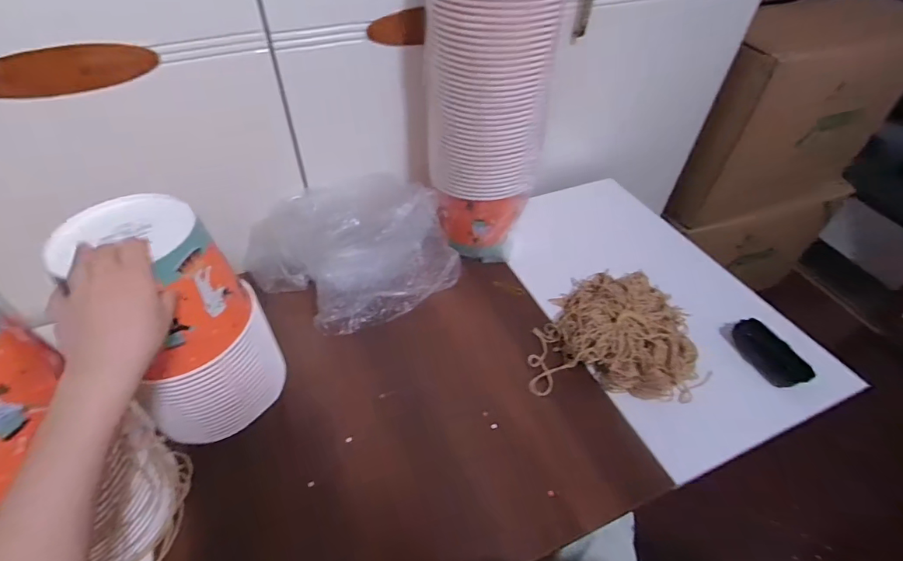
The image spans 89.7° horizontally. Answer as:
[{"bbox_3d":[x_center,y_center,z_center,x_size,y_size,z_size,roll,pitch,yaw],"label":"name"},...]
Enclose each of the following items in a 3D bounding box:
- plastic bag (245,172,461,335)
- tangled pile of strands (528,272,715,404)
[{"bbox_3d":[-0.149,-0.046,0.701,0.299,0.133,0.202,-22,52,-20],"label":"plastic bag"},{"bbox_3d":[0.232,0.063,0.652,0.228,0.073,0.203,3,48,1],"label":"tangled pile of strands"}]

